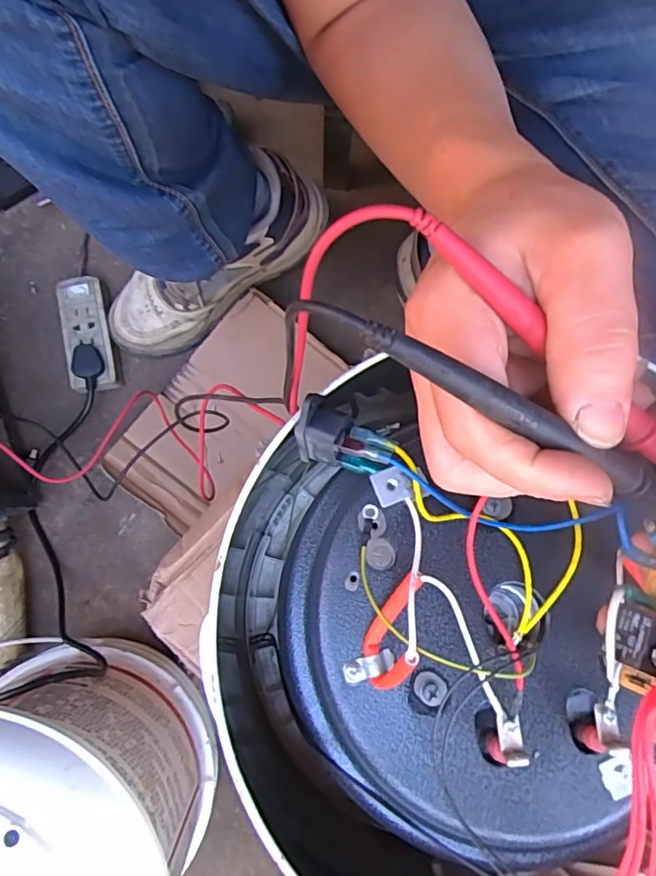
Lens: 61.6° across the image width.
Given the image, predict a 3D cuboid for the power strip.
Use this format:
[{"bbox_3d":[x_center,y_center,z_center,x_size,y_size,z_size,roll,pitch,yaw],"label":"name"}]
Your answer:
[{"bbox_3d":[-0.280,-0.121,0.641,0.057,0.027,0.133,-12,80,-4],"label":"power strip"}]

